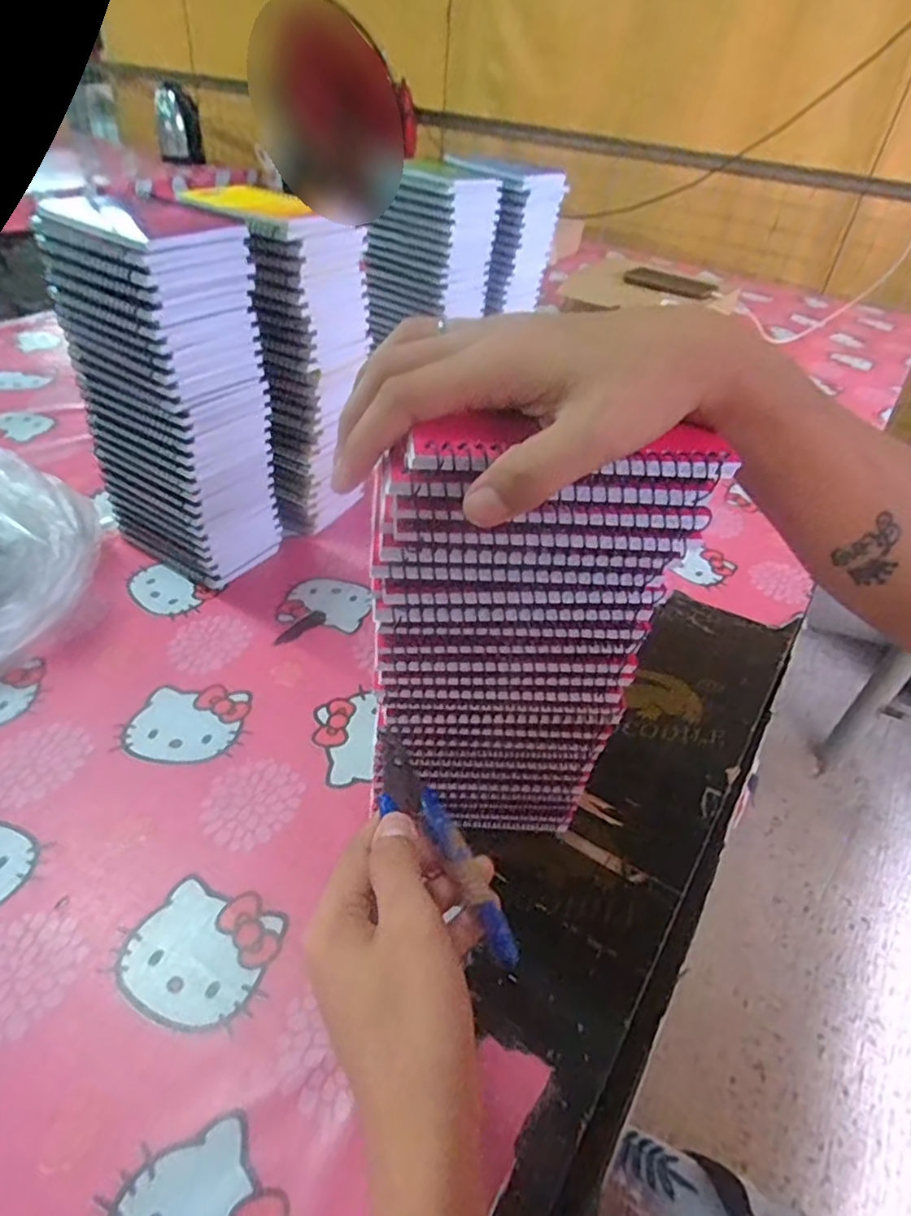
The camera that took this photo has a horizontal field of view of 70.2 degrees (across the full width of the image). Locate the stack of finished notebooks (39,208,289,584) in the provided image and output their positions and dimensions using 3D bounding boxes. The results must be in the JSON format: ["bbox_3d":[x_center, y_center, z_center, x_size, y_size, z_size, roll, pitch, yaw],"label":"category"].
[{"bbox_3d":[-0.233,-0.168,0.551,0.135,0.285,0.098,25,46,22],"label":"stack of finished notebooks"}]

